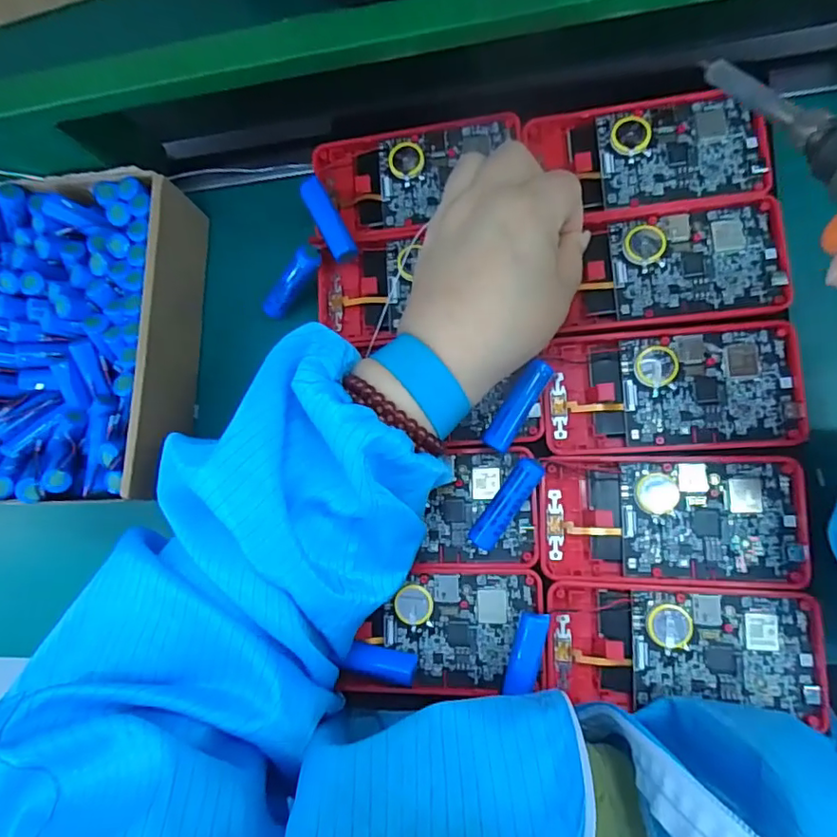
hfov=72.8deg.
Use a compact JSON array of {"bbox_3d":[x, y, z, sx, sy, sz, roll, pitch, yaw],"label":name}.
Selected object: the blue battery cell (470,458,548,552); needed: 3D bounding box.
[{"bbox_3d":[0.045,0.043,0.288,0.014,0.015,0.050,36,97,9],"label":"blue battery cell"}]

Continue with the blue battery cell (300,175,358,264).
[{"bbox_3d":[-0.051,-0.113,0.325,0.014,0.015,0.054,-29,81,3],"label":"blue battery cell"}]

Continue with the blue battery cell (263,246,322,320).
[{"bbox_3d":[-0.076,-0.079,0.337,0.050,0.012,0.015,-41,79,37],"label":"blue battery cell"}]

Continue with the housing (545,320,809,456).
[{"bbox_3d":[0.128,-0.015,0.290,0.119,0.013,0.062,-2,84,7],"label":"housing"}]

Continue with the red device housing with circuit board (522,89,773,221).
[{"bbox_3d":[0.123,-0.141,0.310,0.117,0.014,0.062,-4,83,7],"label":"red device housing with circuit board"}]

